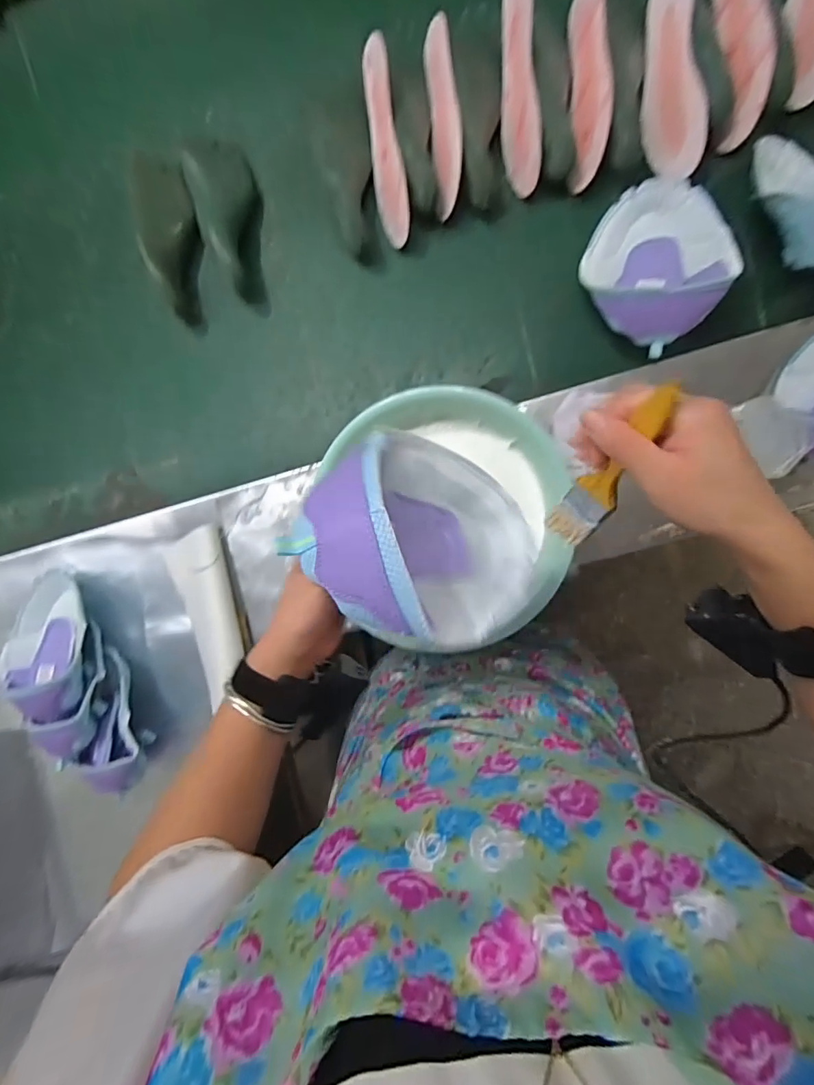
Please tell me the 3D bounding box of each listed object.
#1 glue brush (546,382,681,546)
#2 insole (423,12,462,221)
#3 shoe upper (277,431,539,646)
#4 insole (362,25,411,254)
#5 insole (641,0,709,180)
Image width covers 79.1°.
[{"bbox_3d":[0.138,-0.047,0.333,0.013,0.146,0.032,-33,69,-27],"label":"glue brush"},{"bbox_3d":[0.049,-0.560,0.653,0.015,0.065,0.218,-13,101,-28],"label":"insole"},{"bbox_3d":[0.030,-0.006,0.381,0.170,0.187,0.065,42,141,-8],"label":"shoe upper"},{"bbox_3d":[-0.027,-0.525,0.658,0.013,0.070,0.226,-21,113,-30],"label":"insole"},{"bbox_3d":[0.341,-0.598,0.633,0.017,0.075,0.228,-21,107,-22],"label":"insole"}]

